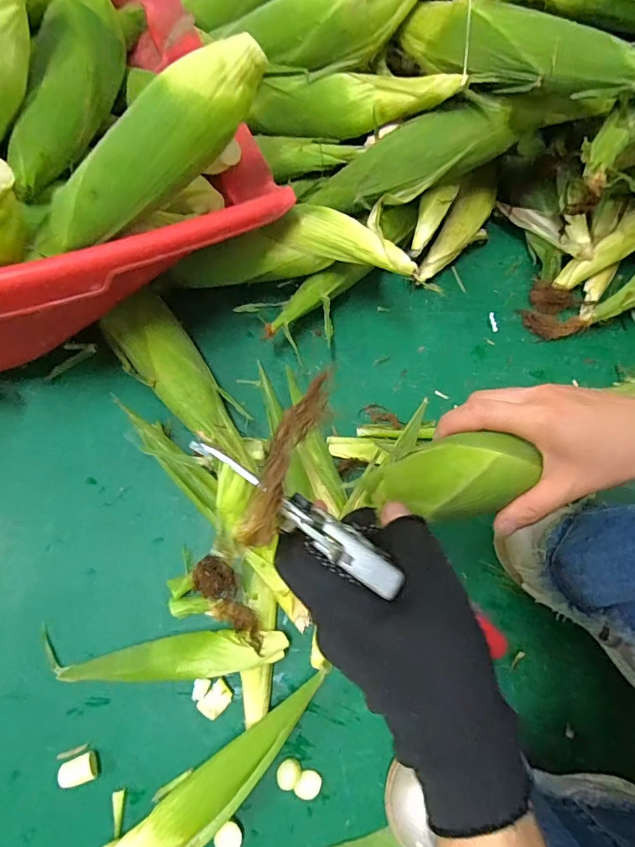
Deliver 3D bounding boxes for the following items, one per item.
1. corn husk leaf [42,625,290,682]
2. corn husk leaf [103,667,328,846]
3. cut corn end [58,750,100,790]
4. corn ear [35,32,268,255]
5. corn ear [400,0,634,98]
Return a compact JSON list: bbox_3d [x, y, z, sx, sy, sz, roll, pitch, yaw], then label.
[{"bbox_3d":[-0.147,0.214,0.433,0.232,0.052,0.042,1,71,-2],"label":"corn husk leaf"},{"bbox_3d":[-0.087,0.313,0.407,0.212,0.042,0.050,-36,76,-13],"label":"corn husk leaf"},{"bbox_3d":[-0.212,0.308,0.416,0.033,0.020,0.021,-23,74,-9],"label":"cut corn end"},{"bbox_3d":[-0.132,-0.218,0.375,0.240,0.054,0.051,-44,78,0],"label":"corn ear"},{"bbox_3d":[0.204,-0.337,0.436,0.296,0.051,0.063,29,72,21],"label":"corn ear"}]

